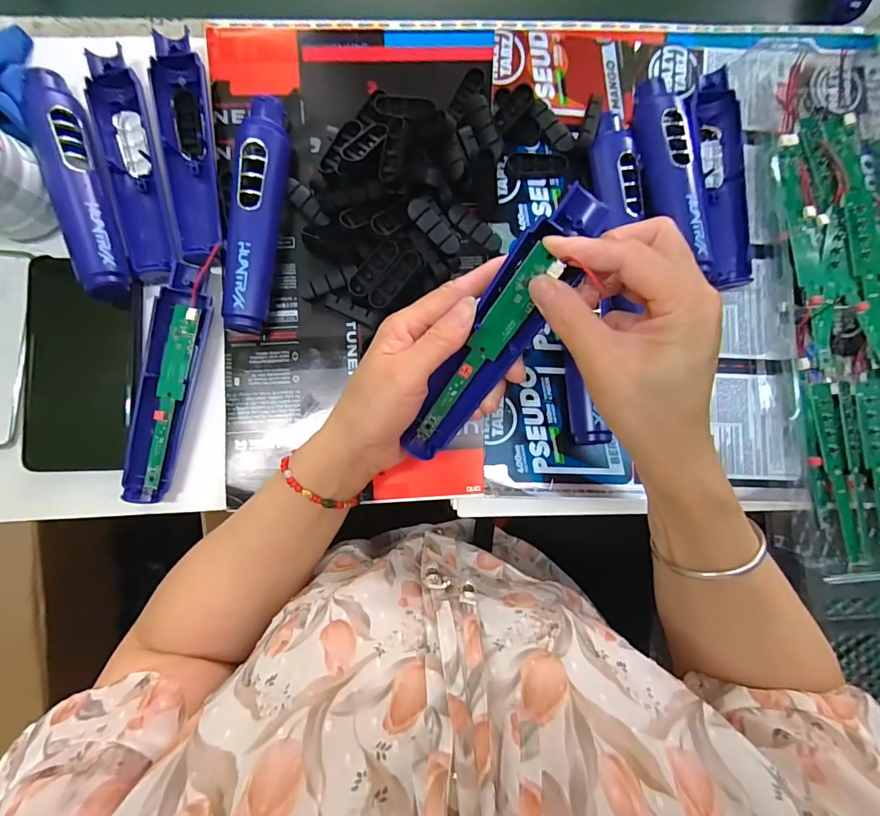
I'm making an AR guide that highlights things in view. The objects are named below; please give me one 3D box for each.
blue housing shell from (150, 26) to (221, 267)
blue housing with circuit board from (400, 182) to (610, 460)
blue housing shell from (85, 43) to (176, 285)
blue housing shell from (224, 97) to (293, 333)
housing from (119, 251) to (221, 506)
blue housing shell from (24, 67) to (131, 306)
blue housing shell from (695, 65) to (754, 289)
[{"bbox_3d":[-0.187,-0.188,0.327,0.035,0.020,0.166,-7,88,-4],"label":"blue housing shell"},{"bbox_3d":[0.030,-0.039,0.254,0.034,0.022,0.173,32,115,-1],"label":"blue housing with circuit board"},{"bbox_3d":[-0.230,-0.176,0.328,0.038,0.019,0.167,-13,88,-4],"label":"blue housing shell"},{"bbox_3d":[-0.136,-0.146,0.326,0.034,0.022,0.176,6,87,-4],"label":"blue housing shell"},{"bbox_3d":[-0.200,-0.025,0.325,0.038,0.024,0.183,13,87,-3],"label":"housing"},{"bbox_3d":[-0.258,-0.160,0.314,0.031,0.022,0.178,-18,89,-4],"label":"blue housing shell"},{"bbox_3d":[0.227,-0.182,0.353,0.031,0.016,0.170,-6,88,-4],"label":"blue housing shell"}]

